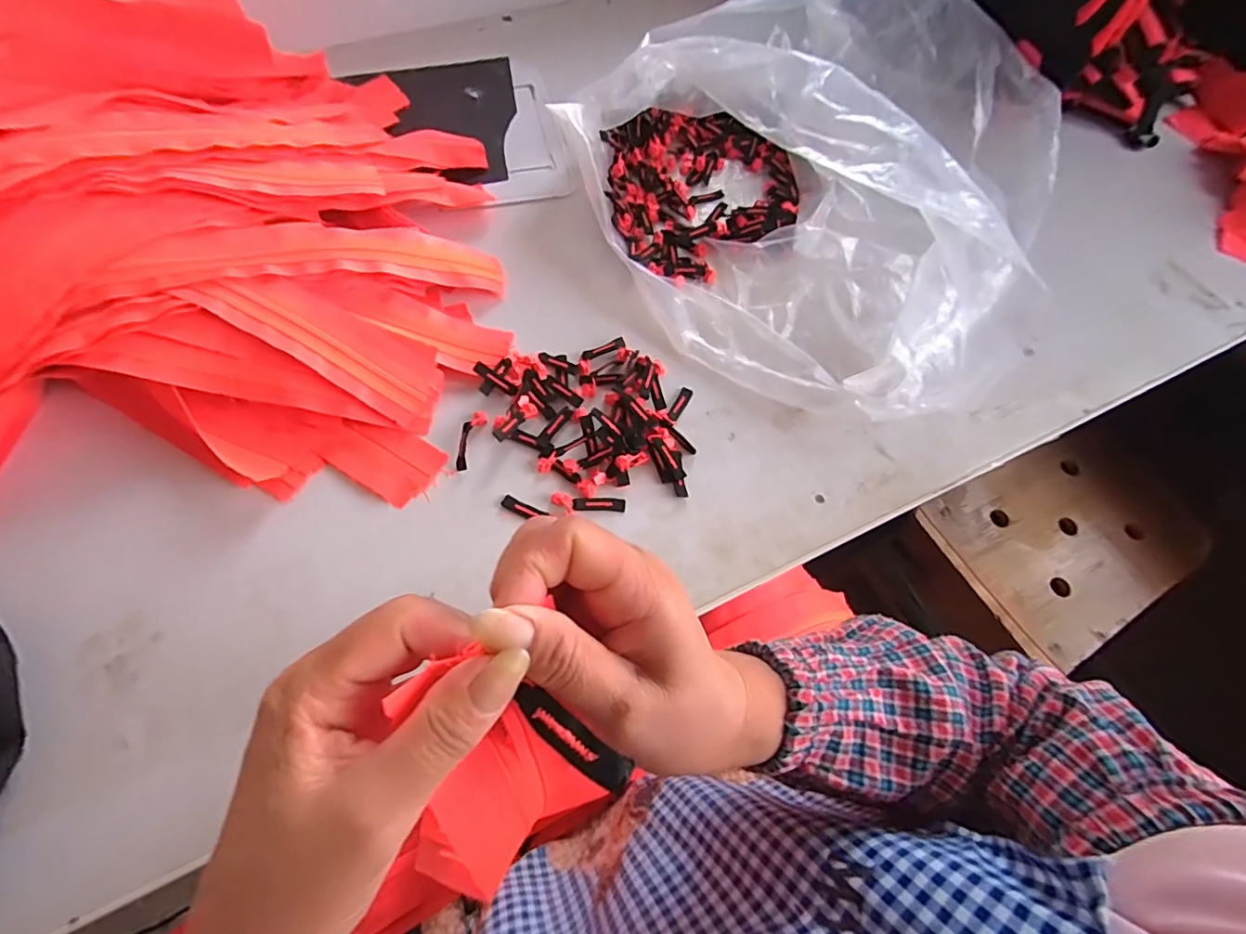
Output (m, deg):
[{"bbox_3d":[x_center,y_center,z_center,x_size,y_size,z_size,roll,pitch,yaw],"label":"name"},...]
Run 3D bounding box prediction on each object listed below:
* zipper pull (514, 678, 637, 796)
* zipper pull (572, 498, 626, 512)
[{"bbox_3d":[-0.017,0.088,0.175,0.045,0.004,0.011,33,67,18],"label":"zipper pull"},{"bbox_3d":[-0.021,0.033,0.481,0.047,0.004,0.013,0,66,-4],"label":"zipper pull"}]

